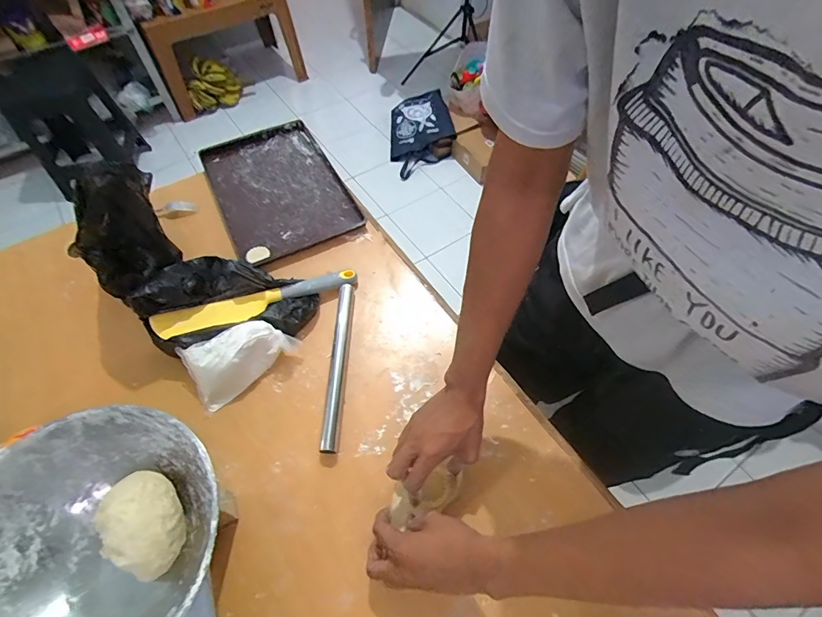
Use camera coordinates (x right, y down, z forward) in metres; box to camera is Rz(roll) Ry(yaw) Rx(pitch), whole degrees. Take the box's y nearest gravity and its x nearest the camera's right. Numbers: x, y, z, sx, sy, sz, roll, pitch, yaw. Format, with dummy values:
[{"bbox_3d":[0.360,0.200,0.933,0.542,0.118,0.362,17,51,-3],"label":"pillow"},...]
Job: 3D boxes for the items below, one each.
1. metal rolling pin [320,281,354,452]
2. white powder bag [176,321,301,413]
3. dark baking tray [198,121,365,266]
[{"bbox_3d":[-0.111,0.082,0.643,0.023,0.022,0.275,1,57,1],"label":"metal rolling pin"},{"bbox_3d":[-0.253,0.072,0.625,0.156,0.062,0.090,-26,60,-15],"label":"white powder bag"},{"bbox_3d":[-0.278,-0.254,0.868,0.249,0.033,0.365,-25,60,-15],"label":"dark baking tray"}]

